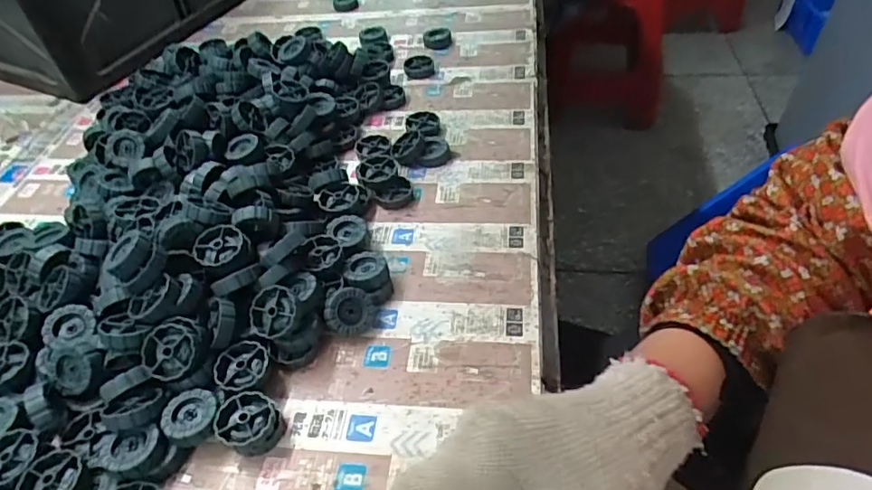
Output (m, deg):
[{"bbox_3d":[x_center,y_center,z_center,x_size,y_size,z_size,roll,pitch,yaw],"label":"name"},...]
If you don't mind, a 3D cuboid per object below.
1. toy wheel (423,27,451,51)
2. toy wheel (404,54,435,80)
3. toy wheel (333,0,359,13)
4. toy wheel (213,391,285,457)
[{"bbox_3d":[0.001,-0.258,0.695,0.034,0.016,0.034,-3,48,4],"label":"toy wheel"},{"bbox_3d":[-0.021,-0.214,0.669,0.035,0.010,0.040,2,49,9],"label":"toy wheel"},{"bbox_3d":[-0.126,-0.339,0.776,0.036,0.013,0.042,-10,48,-3],"label":"toy wheel"},{"bbox_3d":[-0.131,0.126,0.390,0.041,0.024,0.040,-3,48,4],"label":"toy wheel"}]

